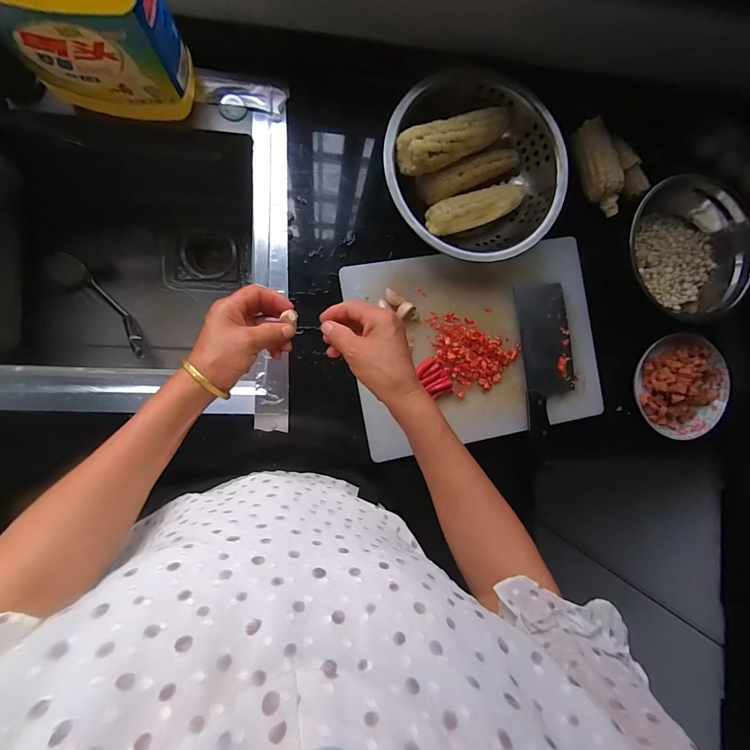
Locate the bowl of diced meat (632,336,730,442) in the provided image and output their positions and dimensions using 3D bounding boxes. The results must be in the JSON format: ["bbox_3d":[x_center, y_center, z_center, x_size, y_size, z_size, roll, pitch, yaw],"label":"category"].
[{"bbox_3d":[0.524,0.021,0.623,0.173,0.040,0.168,0,90,-8],"label":"bowl of diced meat"}]

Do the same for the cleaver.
[{"bbox_3d":[0.278,-0.002,0.581,0.083,0.023,0.284,-4,90,-8],"label":"cleaver"}]

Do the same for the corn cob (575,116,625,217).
[{"bbox_3d":[0.360,-0.330,0.591,0.044,0.036,0.145,-26,93,-7],"label":"corn cob"}]

